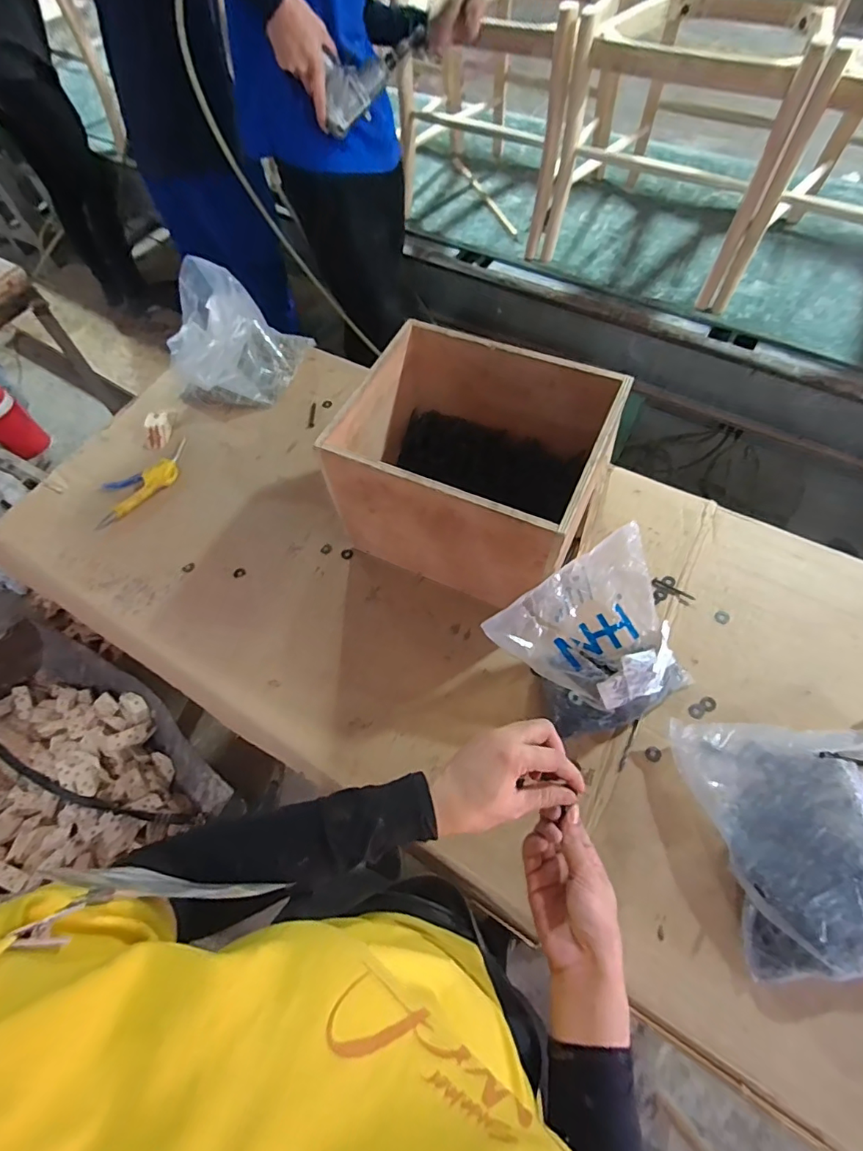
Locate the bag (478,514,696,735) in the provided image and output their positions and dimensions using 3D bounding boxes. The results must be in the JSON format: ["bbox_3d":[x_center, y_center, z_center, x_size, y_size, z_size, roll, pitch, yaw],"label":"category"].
[{"bbox_3d":[0.198,0.093,0.607,0.205,0.165,0.174,-29,64,-12],"label":"bag"}]

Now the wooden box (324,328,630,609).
[{"bbox_3d":[0.062,-0.141,0.710,0.314,0.239,0.264,24,65,15],"label":"wooden box"}]

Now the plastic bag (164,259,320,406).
[{"bbox_3d":[-0.366,-0.432,0.924,0.185,0.173,0.207,13,63,10],"label":"plastic bag"}]

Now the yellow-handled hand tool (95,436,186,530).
[{"bbox_3d":[-0.508,-0.167,0.871,0.075,0.025,0.204,40,70,21],"label":"yellow-handled hand tool"}]

